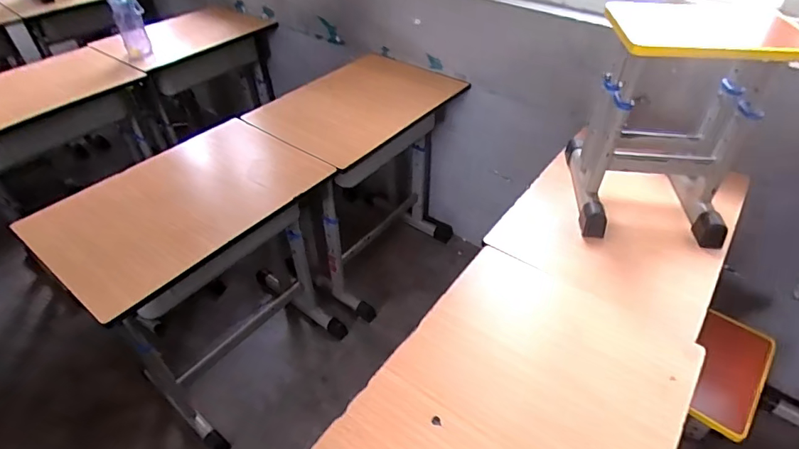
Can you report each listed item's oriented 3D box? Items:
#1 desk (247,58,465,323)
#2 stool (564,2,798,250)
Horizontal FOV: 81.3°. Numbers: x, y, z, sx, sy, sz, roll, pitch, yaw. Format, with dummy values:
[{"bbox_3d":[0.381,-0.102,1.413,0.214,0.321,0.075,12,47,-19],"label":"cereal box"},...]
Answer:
[{"bbox_3d":[-0.148,-0.150,1.736,0.467,0.730,0.658,26,49,27],"label":"desk"},{"bbox_3d":[0.590,-0.211,1.032,0.314,0.395,0.327,4,42,5],"label":"stool"}]

